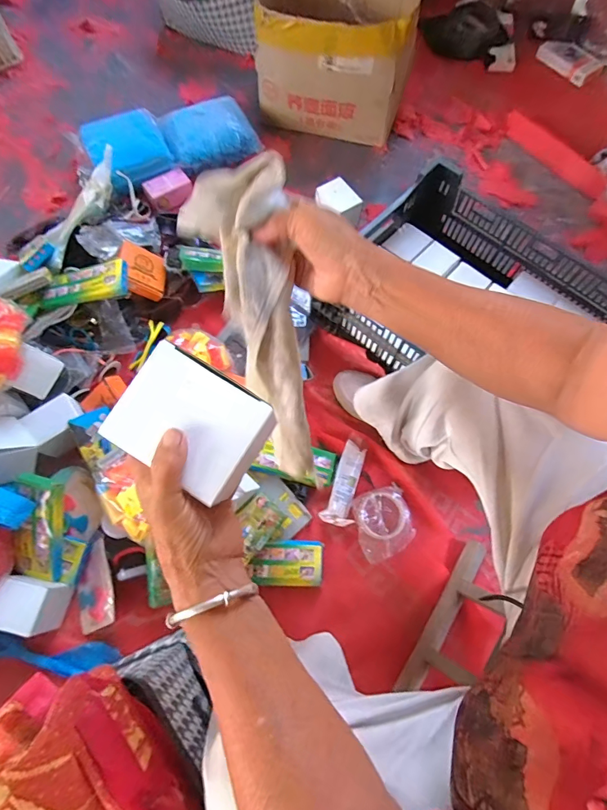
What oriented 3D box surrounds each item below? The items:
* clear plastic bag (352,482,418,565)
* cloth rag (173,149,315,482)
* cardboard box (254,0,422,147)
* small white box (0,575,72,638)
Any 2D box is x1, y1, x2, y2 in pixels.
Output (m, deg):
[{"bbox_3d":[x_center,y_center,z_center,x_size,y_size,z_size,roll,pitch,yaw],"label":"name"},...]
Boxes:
[{"bbox_3d":[0.153,0.220,0.744,0.106,0.024,0.120,-15,71,-7],"label":"clear plastic bag"},{"bbox_3d":[-0.039,-0.051,0.431,0.076,0.379,0.059,-17,48,-7],"label":"cloth rag"},{"bbox_3d":[0.069,-0.909,1.018,0.392,0.265,0.334,8,70,2],"label":"cardboard box"},{"bbox_3d":[-0.451,0.329,0.660,0.081,0.091,0.077,15,70,5],"label":"small white box"}]

